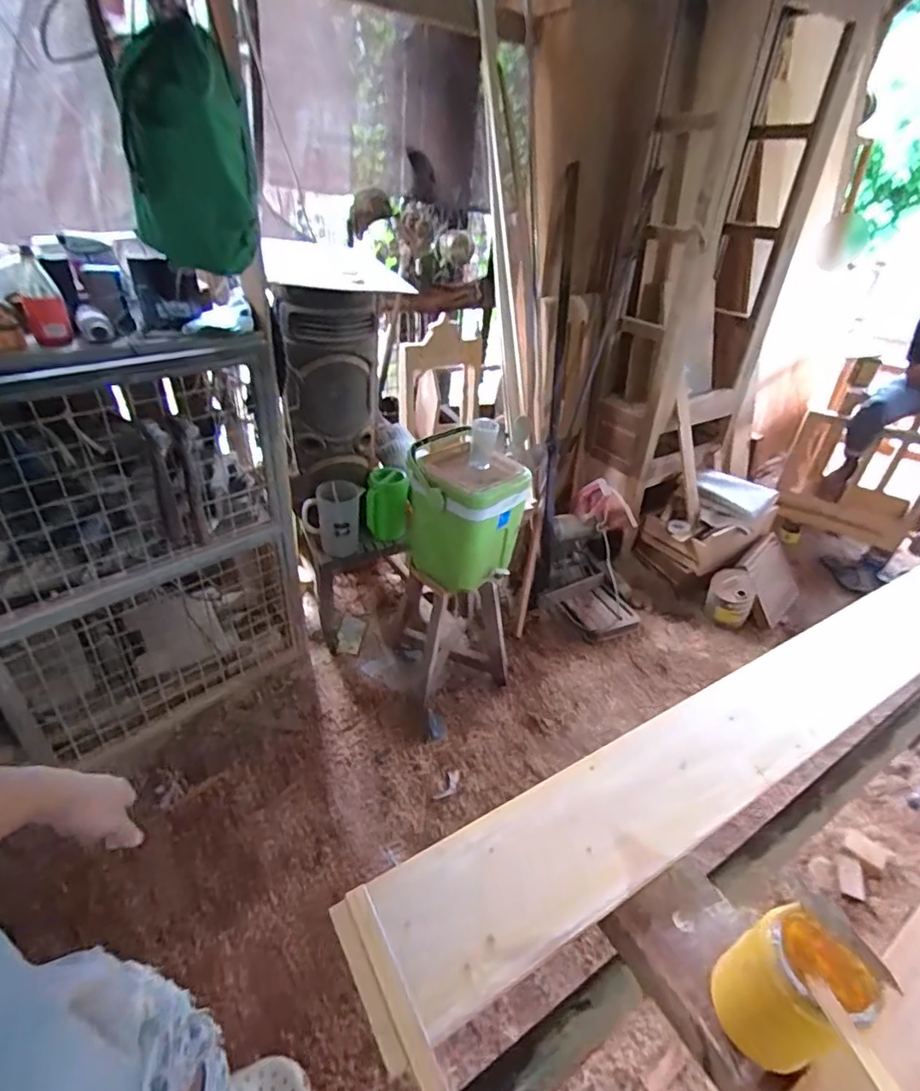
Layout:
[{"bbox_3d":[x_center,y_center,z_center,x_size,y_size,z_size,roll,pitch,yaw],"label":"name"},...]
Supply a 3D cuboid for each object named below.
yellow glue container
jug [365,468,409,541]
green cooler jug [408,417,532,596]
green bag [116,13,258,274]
[{"bbox_3d":[0.305,0.412,0.509,0.102,0.148,0.091,-10,39,-22],"label":"yellow glue container"},{"bbox_3d":[-0.243,-0.136,1.809,0.134,0.204,0.127,-1,37,-10],"label":"jug"},{"bbox_3d":[0.023,-0.131,1.606,0.332,0.440,0.319,8,36,3],"label":"green cooler jug"},{"bbox_3d":[-0.479,-0.679,0.962,0.199,0.335,0.179,-7,38,-17],"label":"green bag"}]

